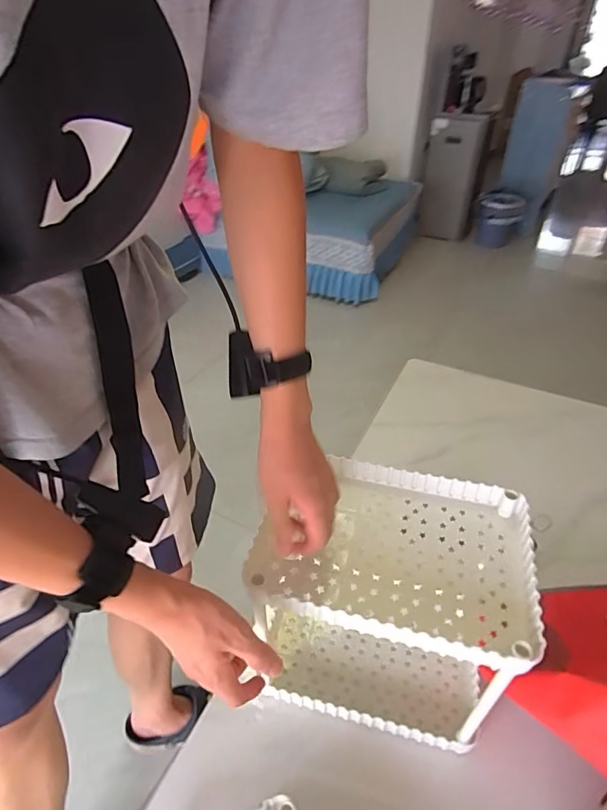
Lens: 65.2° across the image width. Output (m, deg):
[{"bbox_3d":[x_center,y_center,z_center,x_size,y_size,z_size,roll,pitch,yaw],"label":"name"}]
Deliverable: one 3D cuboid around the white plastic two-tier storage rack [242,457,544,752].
[{"bbox_3d":[0.095,0.244,0.591,0.276,0.277,0.198,12,40,10],"label":"white plastic two-tier storage rack"}]

